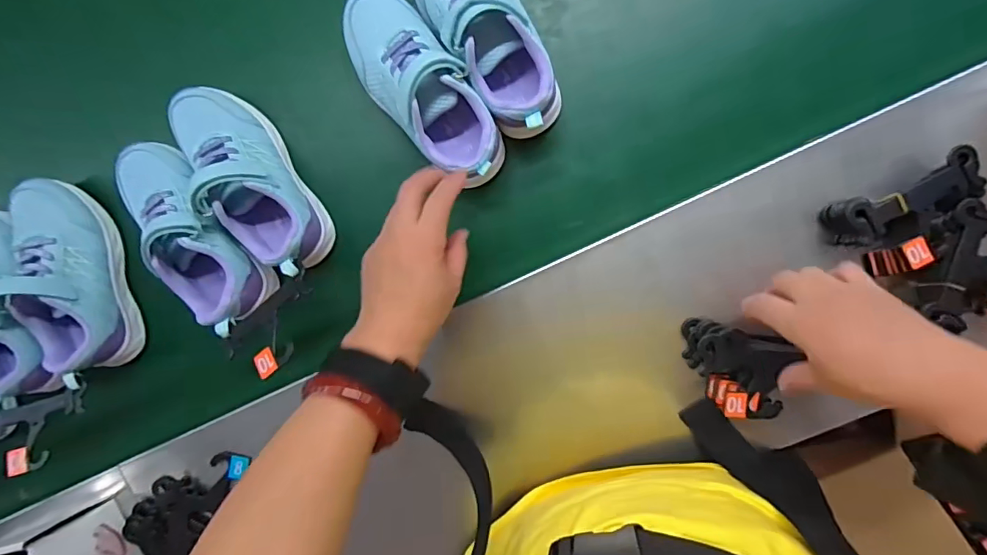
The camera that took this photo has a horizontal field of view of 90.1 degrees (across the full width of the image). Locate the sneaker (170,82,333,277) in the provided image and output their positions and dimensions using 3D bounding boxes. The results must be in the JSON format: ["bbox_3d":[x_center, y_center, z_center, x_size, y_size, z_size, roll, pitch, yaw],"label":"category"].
[{"bbox_3d":[-0.221,-0.088,0.436,0.075,0.071,0.187,-29,94,6],"label":"sneaker"}]

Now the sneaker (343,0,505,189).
[{"bbox_3d":[-0.064,-0.165,0.420,0.074,0.068,0.189,-39,90,7],"label":"sneaker"}]

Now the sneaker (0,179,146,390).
[{"bbox_3d":[-0.406,0.004,0.464,0.073,0.067,0.187,-12,96,4],"label":"sneaker"}]

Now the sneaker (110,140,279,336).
[{"bbox_3d":[-0.280,-0.038,0.450,0.074,0.070,0.184,-40,93,7],"label":"sneaker"}]

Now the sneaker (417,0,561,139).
[{"bbox_3d":[-0.005,-0.209,0.413,0.068,0.085,0.181,-32,94,6],"label":"sneaker"}]

